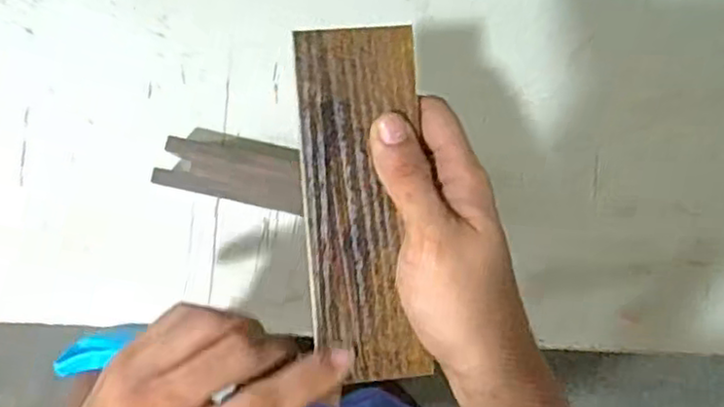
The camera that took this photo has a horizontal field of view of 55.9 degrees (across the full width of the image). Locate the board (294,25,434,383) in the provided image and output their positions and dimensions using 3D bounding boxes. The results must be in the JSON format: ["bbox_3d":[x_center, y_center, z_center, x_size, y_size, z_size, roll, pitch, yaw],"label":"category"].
[{"bbox_3d":[0.001,0.002,0.337,0.057,0.004,0.172,-4,96,-4],"label":"board"}]

